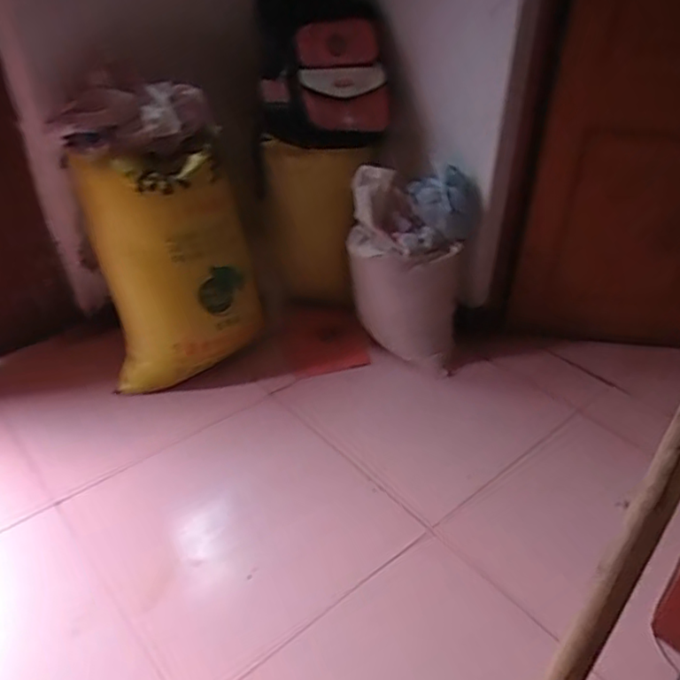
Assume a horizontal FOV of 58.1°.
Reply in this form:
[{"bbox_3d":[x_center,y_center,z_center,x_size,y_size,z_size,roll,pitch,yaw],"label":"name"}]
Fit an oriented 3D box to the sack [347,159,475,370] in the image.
[{"bbox_3d":[0.191,-0.185,1.690,0.337,0.494,0.200,6,35,7],"label":"sack"}]

